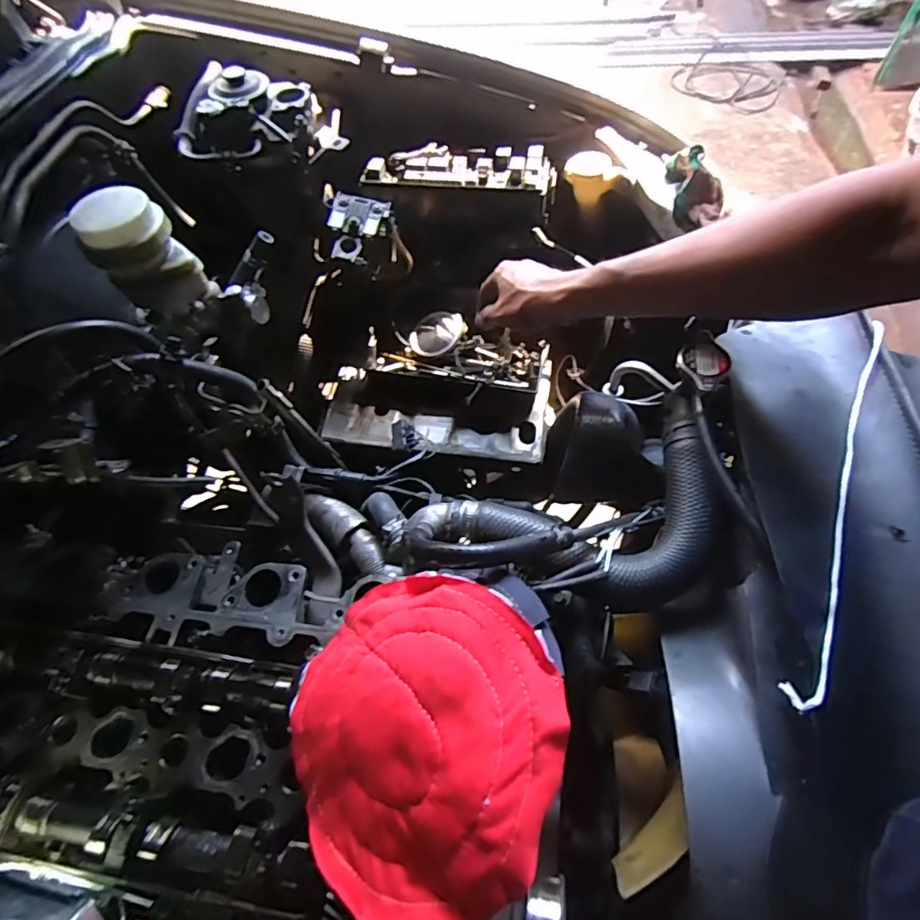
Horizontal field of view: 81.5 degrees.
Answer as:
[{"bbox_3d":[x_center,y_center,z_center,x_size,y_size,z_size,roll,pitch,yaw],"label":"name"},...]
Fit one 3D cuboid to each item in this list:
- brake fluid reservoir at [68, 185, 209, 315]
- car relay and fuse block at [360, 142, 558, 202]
[{"bbox_3d":[-0.323,-0.205,0.546,0.081,0.108,0.083,-1,60,2],"label":"brake fluid reservoir"},{"bbox_3d":[0.003,-0.355,0.647,0.226,0.029,0.065,6,61,7],"label":"car relay and fuse block"}]

